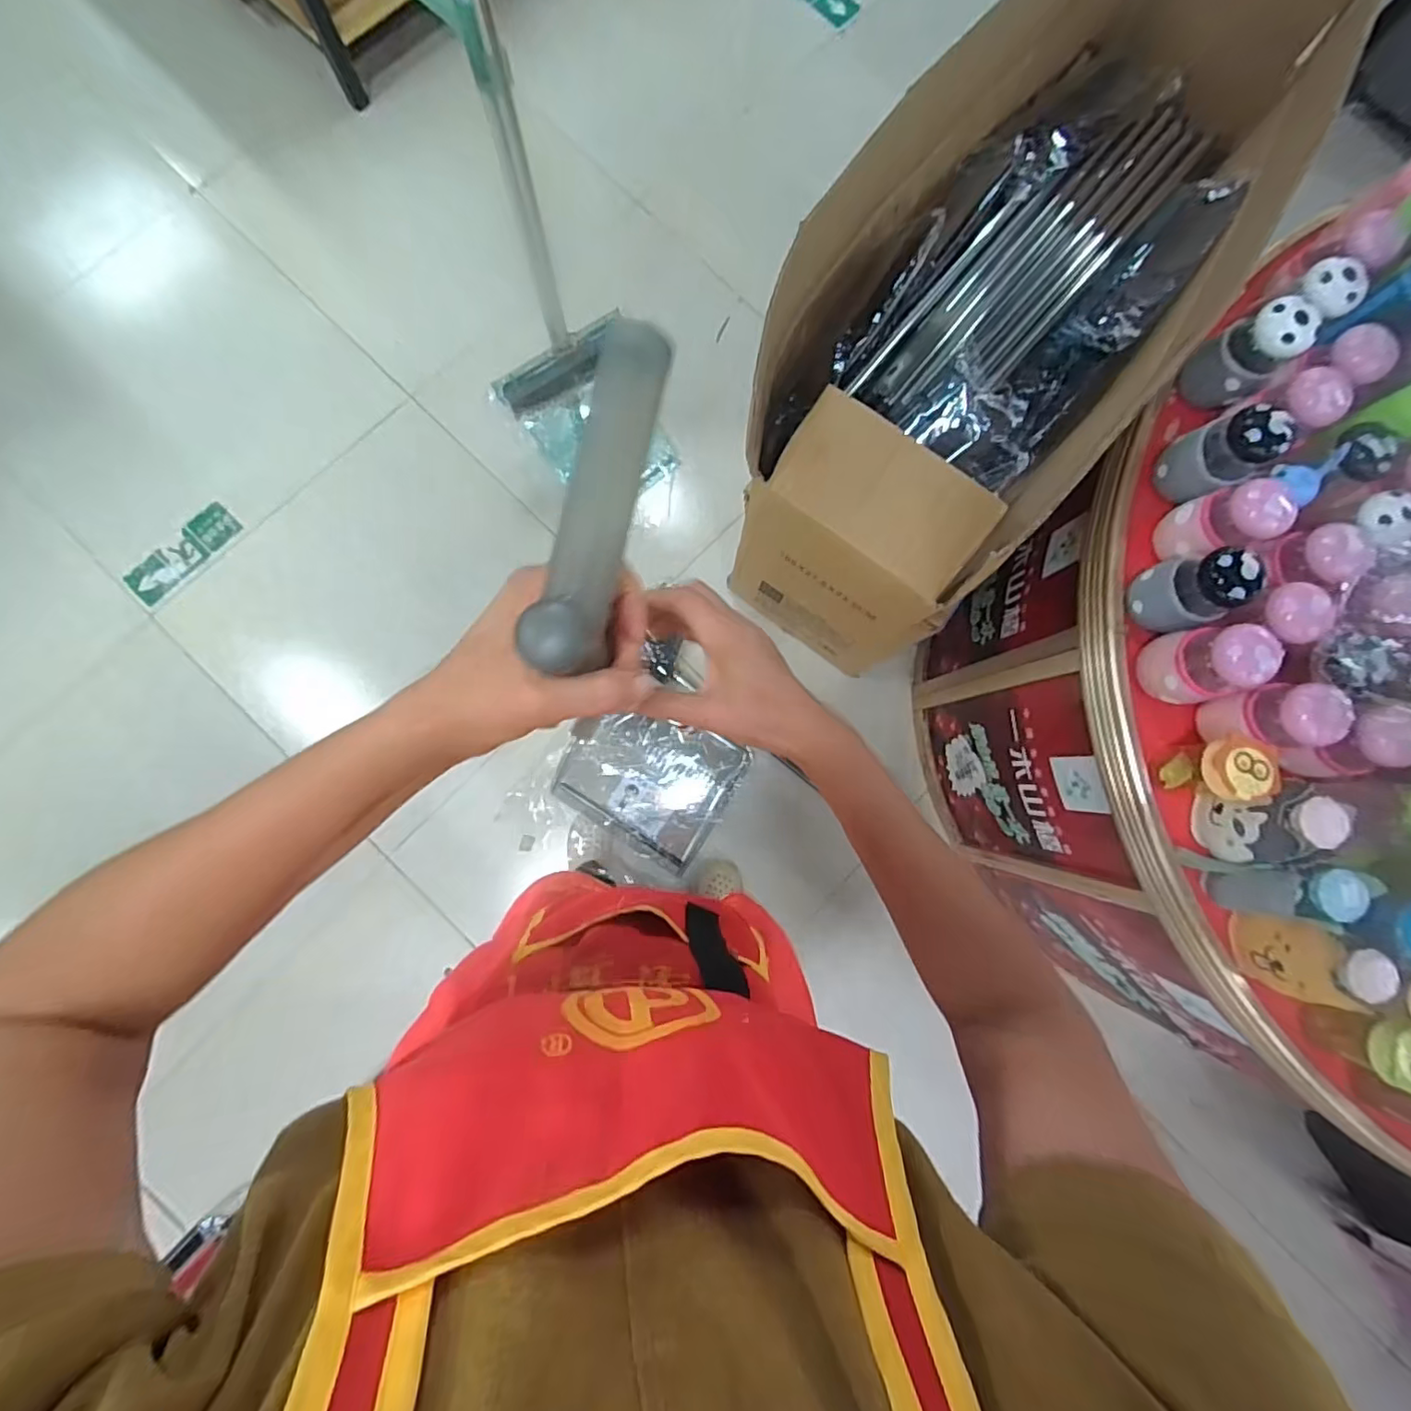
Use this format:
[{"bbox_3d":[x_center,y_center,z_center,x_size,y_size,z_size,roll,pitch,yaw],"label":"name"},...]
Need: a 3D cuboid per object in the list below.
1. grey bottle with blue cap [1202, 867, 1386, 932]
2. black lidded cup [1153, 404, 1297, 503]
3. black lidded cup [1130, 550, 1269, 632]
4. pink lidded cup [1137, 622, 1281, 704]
[{"bbox_3d":[0.678,0.214,0.701,0.073,0.146,0.066,-6,82,-16],"label":"grey bottle with blue cap"},{"bbox_3d":[0.634,-0.311,0.745,0.084,0.123,0.078,0,84,-4],"label":"black lidded cup"},{"bbox_3d":[0.596,-0.144,0.728,0.080,0.114,0.088,-18,85,-5],"label":"black lidded cup"},{"bbox_3d":[0.602,-0.050,0.722,0.075,0.126,0.088,-6,84,-4],"label":"pink lidded cup"}]

